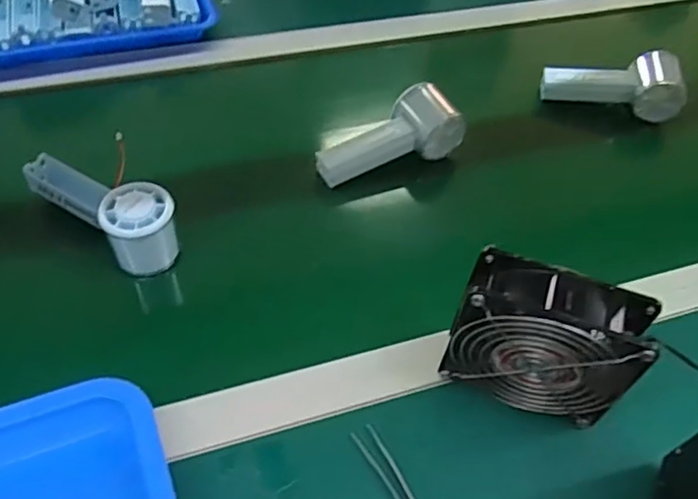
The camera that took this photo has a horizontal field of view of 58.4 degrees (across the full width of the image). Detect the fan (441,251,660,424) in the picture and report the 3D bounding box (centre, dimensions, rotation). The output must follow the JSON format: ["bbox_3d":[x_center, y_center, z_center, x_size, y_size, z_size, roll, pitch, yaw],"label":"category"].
[{"bbox_3d":[0.131,0.067,0.436,0.118,0.124,0.047,16,51,8],"label":"fan"}]

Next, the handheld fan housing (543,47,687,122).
[{"bbox_3d":[0.296,-0.193,0.705,0.145,0.050,0.070,9,51,2],"label":"handheld fan housing"}]

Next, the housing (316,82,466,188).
[{"bbox_3d":[0.037,-0.109,0.621,0.148,0.047,0.059,-26,56,-9],"label":"housing"}]

